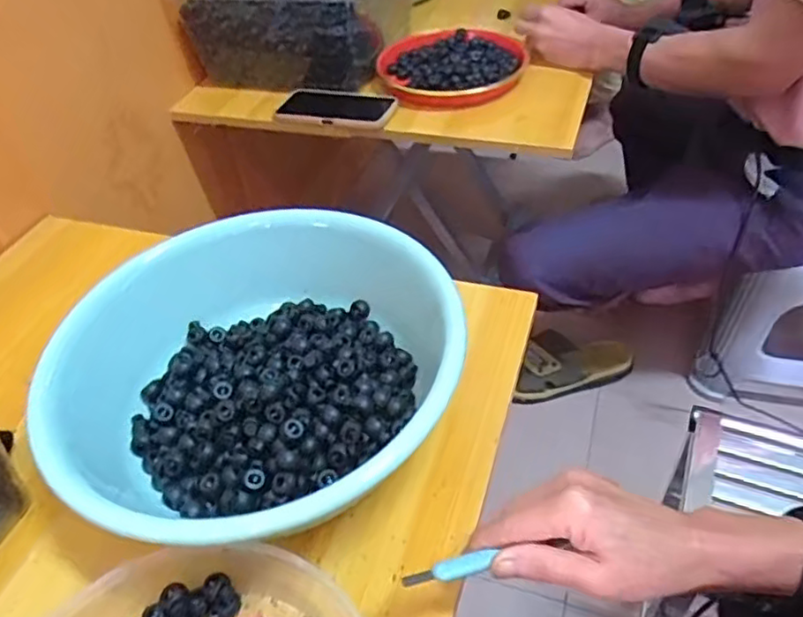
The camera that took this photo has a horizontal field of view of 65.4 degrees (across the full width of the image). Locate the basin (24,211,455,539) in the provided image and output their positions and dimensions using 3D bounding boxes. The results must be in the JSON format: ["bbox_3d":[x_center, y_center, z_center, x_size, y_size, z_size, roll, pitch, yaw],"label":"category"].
[{"bbox_3d":[-0.098,0.053,0.474,0.272,0.095,0.281,-3,45,3],"label":"basin"}]

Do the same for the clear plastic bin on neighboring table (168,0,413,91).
[{"bbox_3d":[-0.151,-0.464,0.958,0.302,0.124,0.313,10,47,15],"label":"clear plastic bin on neighboring table"}]

